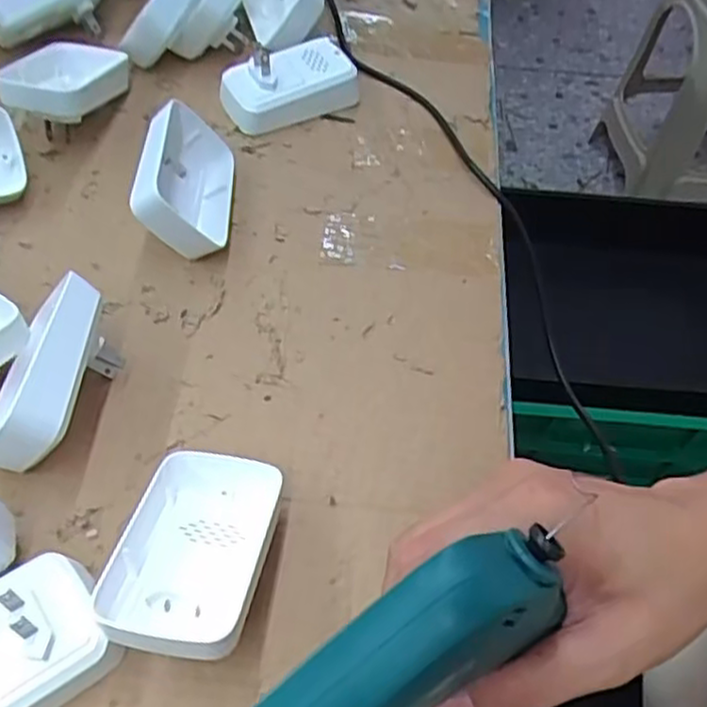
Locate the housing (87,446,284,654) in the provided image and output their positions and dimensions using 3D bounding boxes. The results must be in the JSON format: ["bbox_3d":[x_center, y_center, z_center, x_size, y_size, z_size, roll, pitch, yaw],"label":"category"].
[{"bbox_3d":[-0.069,0.087,0.327,0.058,0.032,0.089,11,54,5],"label":"housing"}]

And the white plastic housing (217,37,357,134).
[{"bbox_3d":[-0.047,-0.193,0.525,0.089,0.038,0.054,-21,58,-18],"label":"white plastic housing"}]

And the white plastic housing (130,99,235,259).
[{"bbox_3d":[-0.104,-0.102,0.453,0.035,0.066,0.094,-21,49,27],"label":"white plastic housing"}]

